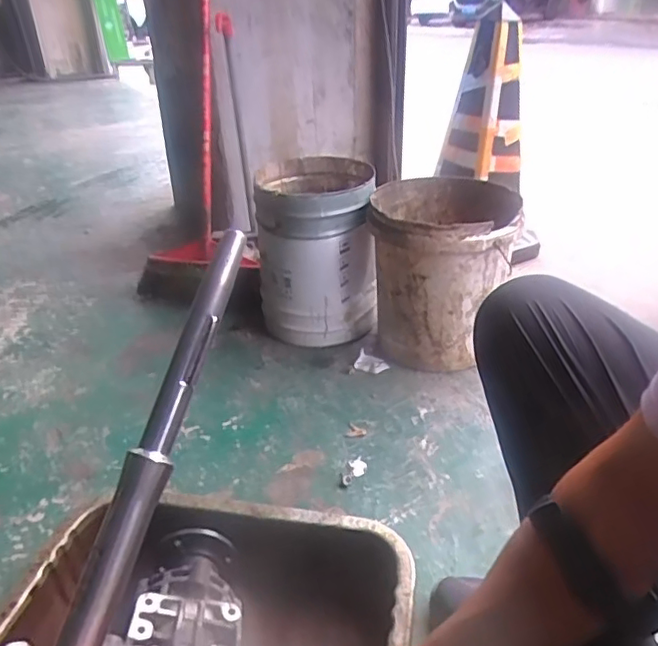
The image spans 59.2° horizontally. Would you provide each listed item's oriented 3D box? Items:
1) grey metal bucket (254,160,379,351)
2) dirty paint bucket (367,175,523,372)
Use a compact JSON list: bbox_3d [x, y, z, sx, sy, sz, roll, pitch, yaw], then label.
[{"bbox_3d":[-0.026,-0.158,1.310,0.257,0.351,0.282,-4,30,-7],"label":"grey metal bucket"},{"bbox_3d":[0.226,-0.093,1.202,0.280,0.327,0.296,3,30,5],"label":"dirty paint bucket"}]

